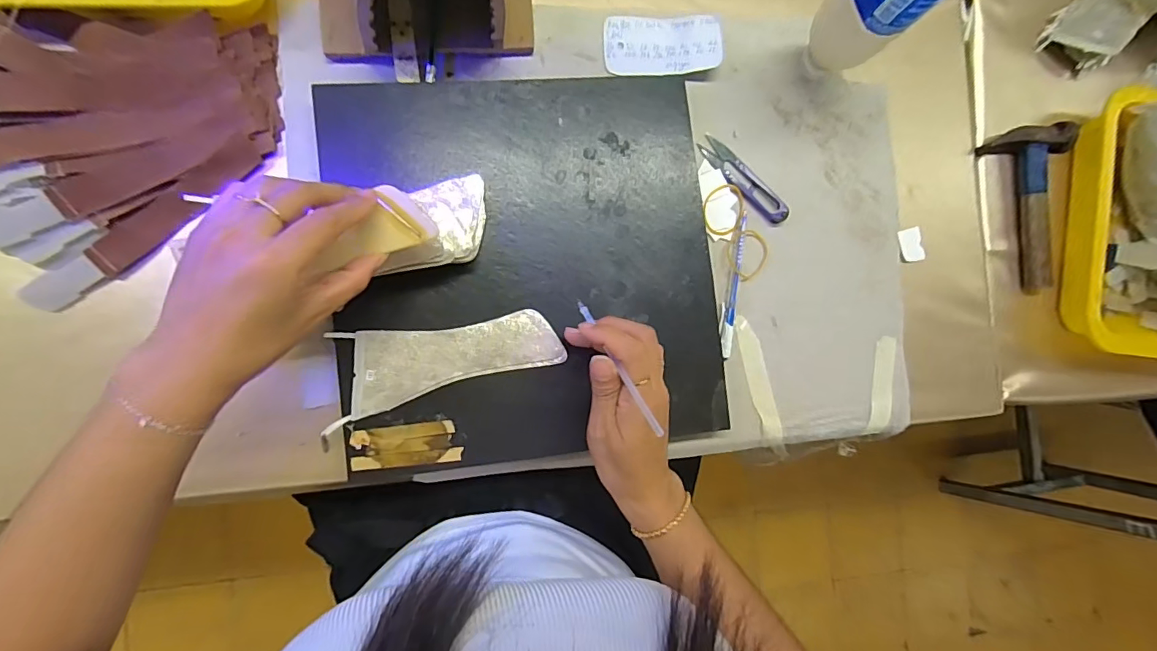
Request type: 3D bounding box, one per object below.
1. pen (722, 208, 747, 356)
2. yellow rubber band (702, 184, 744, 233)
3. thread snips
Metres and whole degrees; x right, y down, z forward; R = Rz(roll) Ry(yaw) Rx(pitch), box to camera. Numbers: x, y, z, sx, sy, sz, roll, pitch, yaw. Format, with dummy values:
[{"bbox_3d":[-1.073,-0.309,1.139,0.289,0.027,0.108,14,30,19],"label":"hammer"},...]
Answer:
[{"bbox_3d":[0.139,-0.036,0.434,0.012,0.011,0.131,10,88,-8],"label":"pen"},{"bbox_3d":[0.131,-0.105,0.438,0.036,0.004,0.047,19,87,-8],"label":"yellow rubber band"},{"bbox_3d":[0.151,-0.131,0.441,0.100,0.006,0.024,44,84,-6],"label":"thread snips"}]

